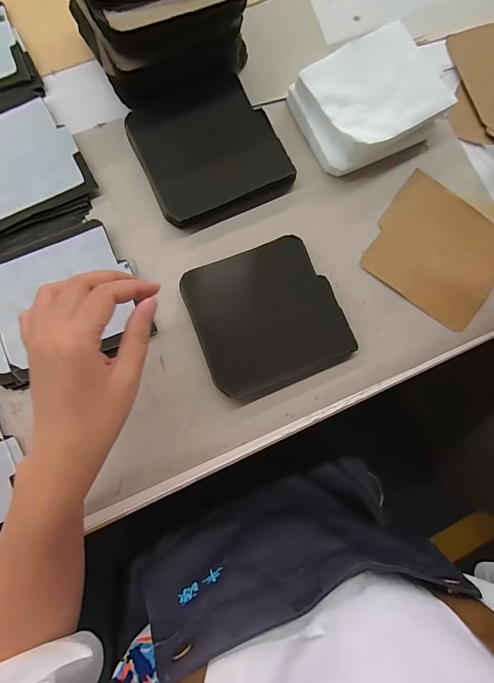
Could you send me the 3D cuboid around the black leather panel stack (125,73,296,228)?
[{"bbox_3d":[-0.040,-0.200,0.363,0.137,0.021,0.135,-24,84,-6],"label":"black leather panel stack"}]

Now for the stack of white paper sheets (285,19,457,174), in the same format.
[{"bbox_3d":[0.131,-0.249,0.364,0.146,0.042,0.116,-28,84,-7],"label":"stack of white paper sheets"}]

